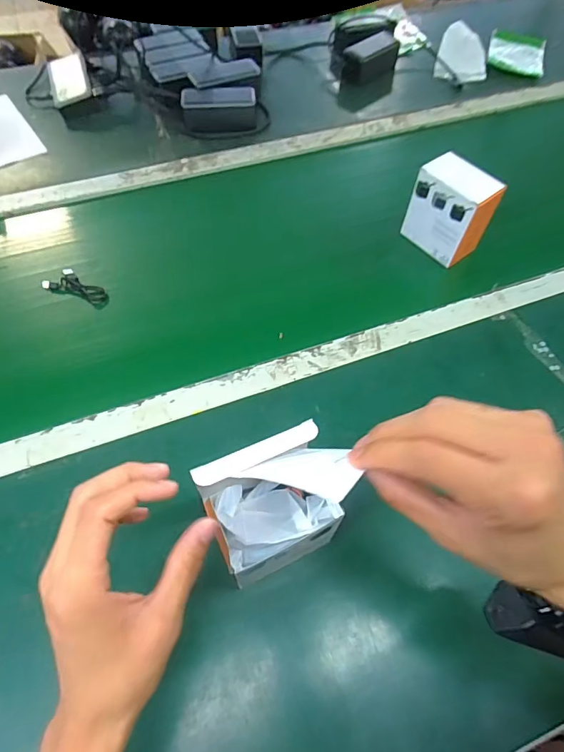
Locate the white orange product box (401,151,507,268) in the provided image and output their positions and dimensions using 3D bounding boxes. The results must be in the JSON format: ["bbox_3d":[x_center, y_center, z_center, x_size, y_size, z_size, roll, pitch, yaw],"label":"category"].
[{"bbox_3d":[0.245,-0.242,0.649,0.061,0.112,0.106,-35,66,-21],"label":"white orange product box"}]

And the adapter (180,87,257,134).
[{"bbox_3d":[-0.110,-0.475,0.797,0.131,0.047,0.052,-11,60,-9],"label":"adapter"}]

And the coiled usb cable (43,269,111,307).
[{"bbox_3d":[-0.286,-0.121,0.629,0.089,0.018,0.043,27,62,13],"label":"coiled usb cable"}]

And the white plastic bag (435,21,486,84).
[{"bbox_3d":[0.403,-0.726,0.994,0.100,0.023,0.217,10,59,7],"label":"white plastic bag"}]

